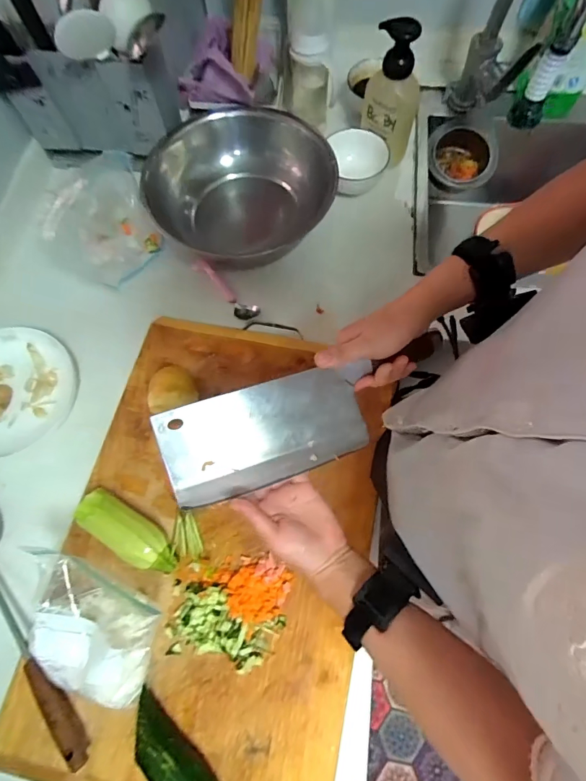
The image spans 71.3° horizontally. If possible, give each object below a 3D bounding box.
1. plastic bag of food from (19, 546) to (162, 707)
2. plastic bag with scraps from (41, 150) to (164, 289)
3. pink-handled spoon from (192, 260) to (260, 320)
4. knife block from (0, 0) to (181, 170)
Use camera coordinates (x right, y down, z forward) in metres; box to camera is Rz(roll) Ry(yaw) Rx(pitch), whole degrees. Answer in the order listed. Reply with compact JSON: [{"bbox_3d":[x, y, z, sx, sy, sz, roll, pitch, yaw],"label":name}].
[{"bbox_3d":[-0.218,0.242,0.419,0.156,0.078,0.118,23,73,10],"label":"plastic bag of food"},{"bbox_3d":[-0.281,-0.232,0.600,0.088,0.136,0.150,37,75,13],"label":"plastic bag with scraps"},{"bbox_3d":[-0.106,-0.156,0.629,0.032,0.015,0.131,-43,75,-12],"label":"pink-handled spoon"},{"bbox_3d":[-0.308,-0.457,0.616,0.235,0.224,0.086,0,70,2],"label":"knife block"}]

